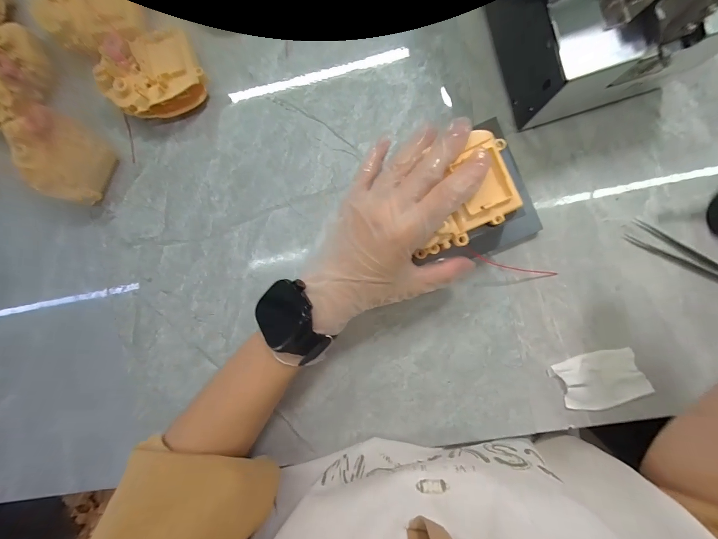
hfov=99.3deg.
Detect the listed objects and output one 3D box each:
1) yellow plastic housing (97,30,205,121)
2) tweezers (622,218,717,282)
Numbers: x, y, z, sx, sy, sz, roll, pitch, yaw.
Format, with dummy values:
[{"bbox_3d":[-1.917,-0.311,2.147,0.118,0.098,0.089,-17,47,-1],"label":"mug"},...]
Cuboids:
[{"bbox_3d":[-0.192,-0.182,0.294,0.088,0.038,0.063,-25,89,6],"label":"yellow plastic housing"},{"bbox_3d":[0.291,-0.005,0.258,0.120,0.013,0.017,31,95,5],"label":"tweezers"}]

